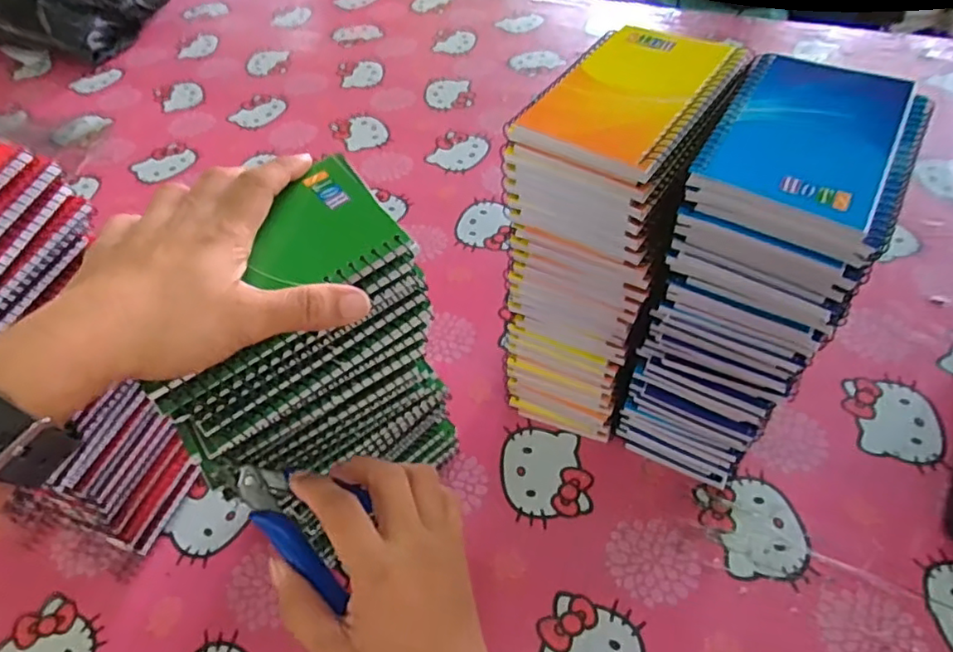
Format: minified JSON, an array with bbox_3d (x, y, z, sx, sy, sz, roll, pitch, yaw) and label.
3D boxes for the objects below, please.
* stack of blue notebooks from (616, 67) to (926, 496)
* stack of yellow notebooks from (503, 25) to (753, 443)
[{"bbox_3d":[0.179,-0.011,0.427,0.098,0.288,0.122,25,57,21],"label":"stack of blue notebooks"},{"bbox_3d":[0.091,-0.045,0.461,0.100,0.288,0.126,22,56,19],"label":"stack of yellow notebooks"}]

